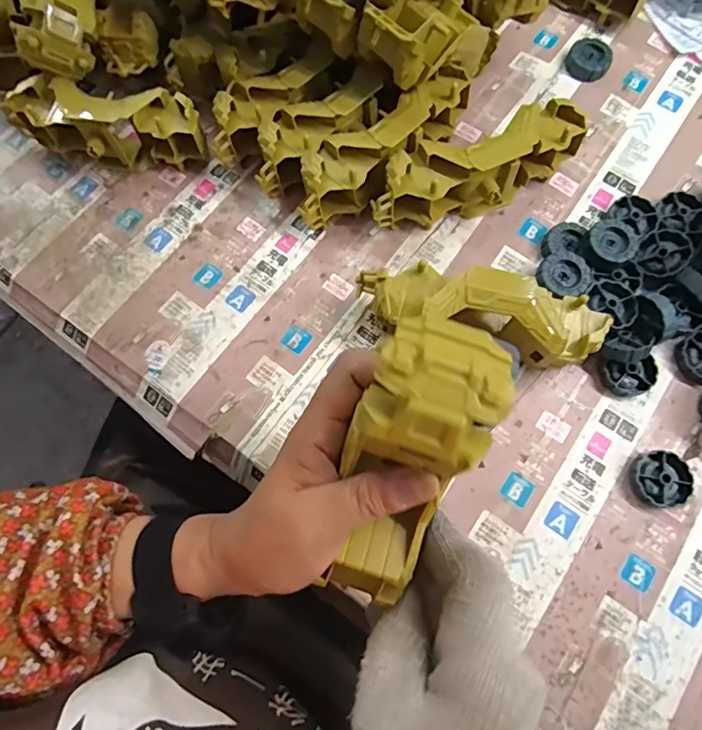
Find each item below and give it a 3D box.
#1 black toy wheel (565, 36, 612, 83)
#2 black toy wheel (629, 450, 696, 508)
[{"bbox_3d":[0.218,-0.280,0.451,0.038,0.012,0.038,-1,72,2],"label":"black toy wheel"},{"bbox_3d":[0.220,0.081,0.349,0.041,0.012,0.039,-1,72,2],"label":"black toy wheel"}]

